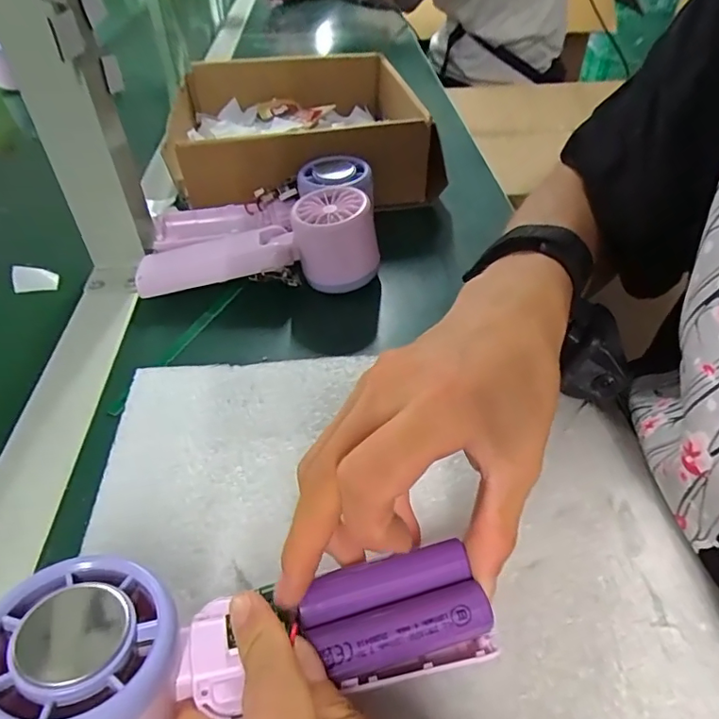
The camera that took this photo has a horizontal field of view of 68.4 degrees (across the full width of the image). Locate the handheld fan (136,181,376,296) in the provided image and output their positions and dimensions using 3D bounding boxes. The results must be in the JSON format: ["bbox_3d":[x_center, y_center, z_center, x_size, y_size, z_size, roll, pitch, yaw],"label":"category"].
[{"bbox_3d":[-0.070,-0.075,0.362,0.163,0.056,0.055,-10,45,-9],"label":"handheld fan"}]

